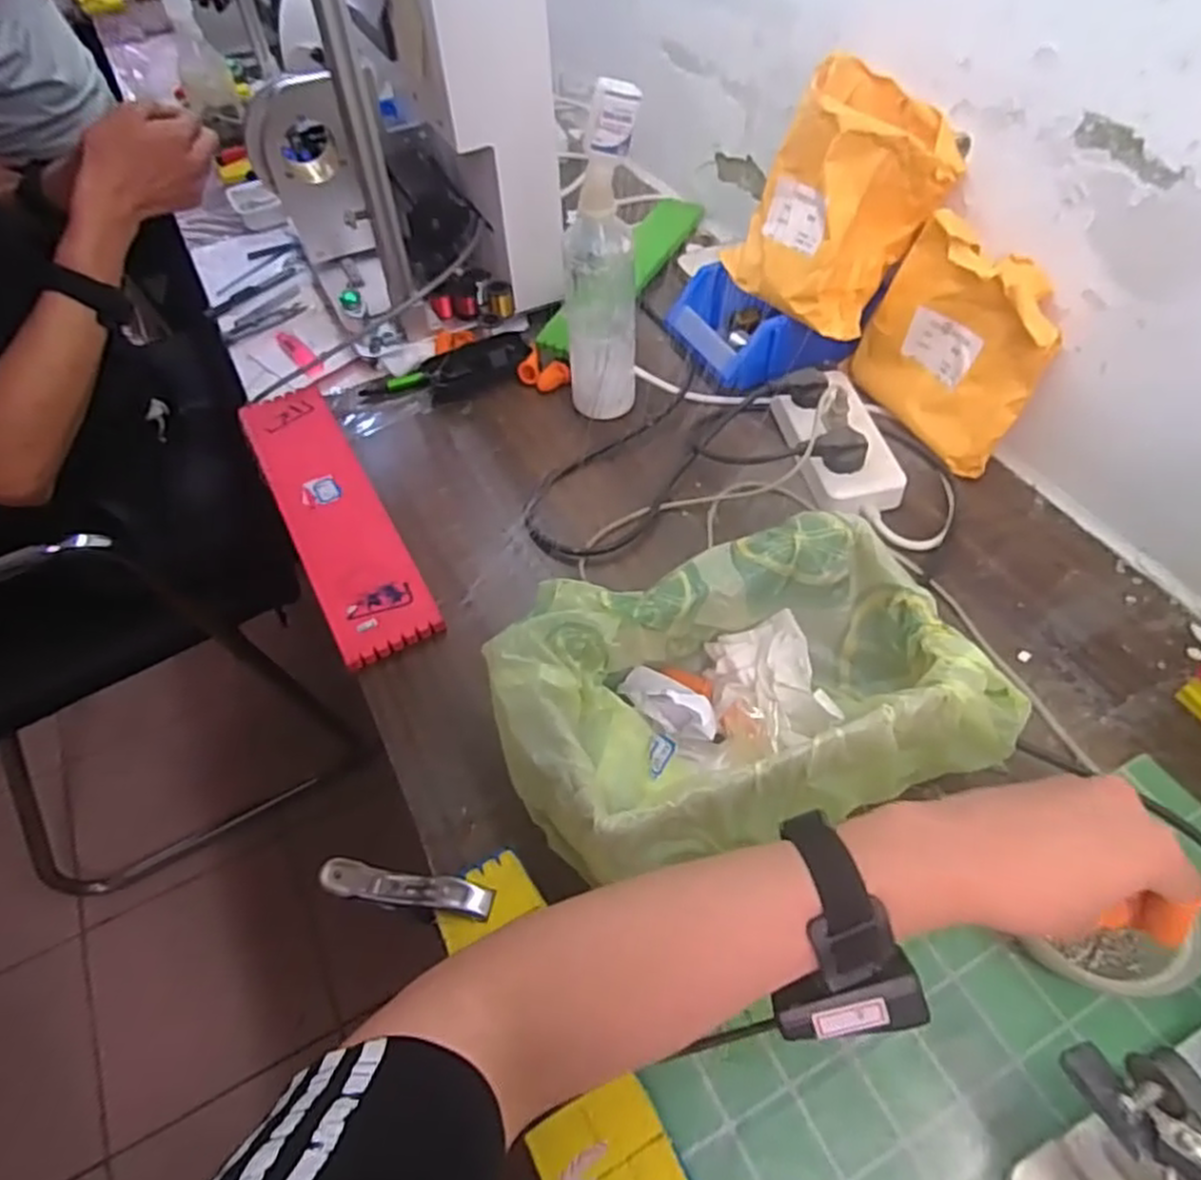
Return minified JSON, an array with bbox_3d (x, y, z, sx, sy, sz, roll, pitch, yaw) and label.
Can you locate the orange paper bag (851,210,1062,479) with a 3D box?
[{"bbox_3d":[0.302,-0.214,0.660,0.054,0.152,0.166,-24,55,-15],"label":"orange paper bag"}]

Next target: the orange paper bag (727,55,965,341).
[{"bbox_3d":[0.208,-0.346,0.681,0.167,0.196,0.070,37,38,19],"label":"orange paper bag"}]

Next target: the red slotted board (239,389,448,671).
[{"bbox_3d":[-0.243,-0.077,0.687,0.084,0.018,0.345,-25,55,-16],"label":"red slotted board"}]

